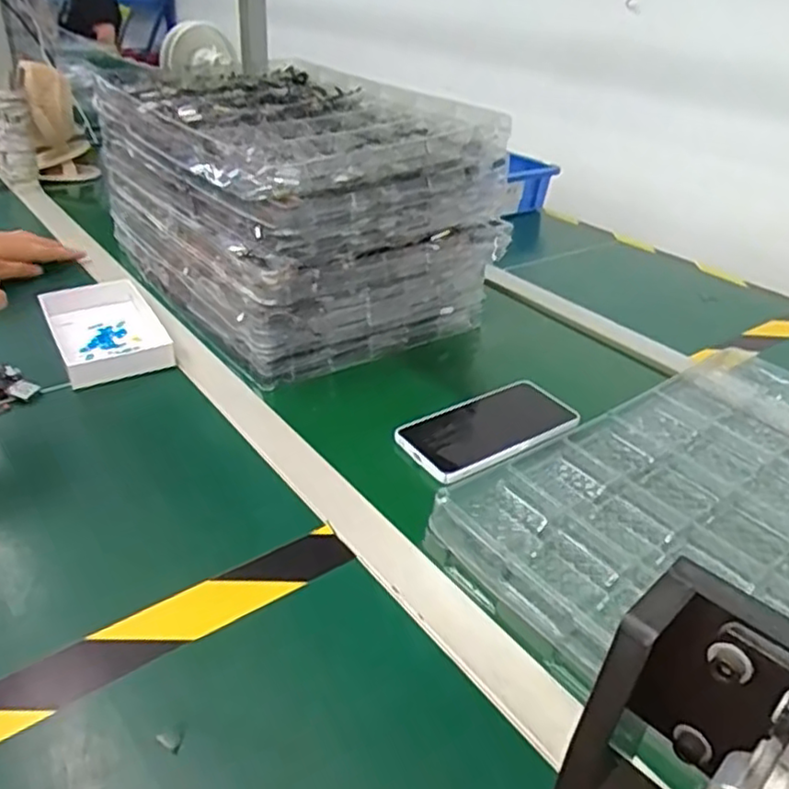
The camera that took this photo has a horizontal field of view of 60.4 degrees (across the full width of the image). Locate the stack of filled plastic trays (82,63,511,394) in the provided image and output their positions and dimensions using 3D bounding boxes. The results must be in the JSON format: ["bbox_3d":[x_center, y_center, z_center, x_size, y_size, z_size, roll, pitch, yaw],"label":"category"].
[{"bbox_3d":[-0.117,-0.230,0.815,0.318,0.222,0.411,-20,39,-35],"label":"stack of filled plastic trays"}]

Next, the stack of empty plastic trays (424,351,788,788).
[{"bbox_3d":[0.283,0.091,0.517,0.445,0.036,0.299,-19,39,-35],"label":"stack of empty plastic trays"}]

